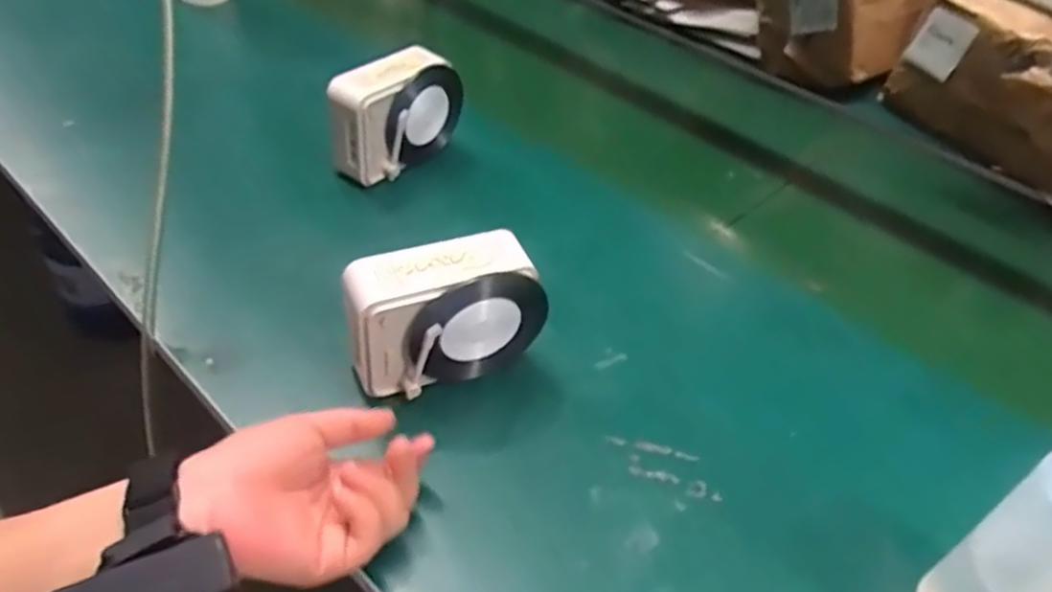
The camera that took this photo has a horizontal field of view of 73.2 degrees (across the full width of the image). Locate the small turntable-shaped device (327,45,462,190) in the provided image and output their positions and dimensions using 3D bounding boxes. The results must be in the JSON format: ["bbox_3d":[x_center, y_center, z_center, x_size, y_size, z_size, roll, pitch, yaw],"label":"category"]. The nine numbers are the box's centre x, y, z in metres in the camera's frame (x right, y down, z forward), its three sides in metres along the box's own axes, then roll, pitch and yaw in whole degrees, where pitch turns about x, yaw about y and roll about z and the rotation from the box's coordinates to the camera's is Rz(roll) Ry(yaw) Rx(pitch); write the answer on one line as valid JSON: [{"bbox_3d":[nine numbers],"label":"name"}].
[{"bbox_3d":[-0.129,-0.178,0.694,0.055,0.106,0.145,29,47,23],"label":"small turntable-shaped device"}]

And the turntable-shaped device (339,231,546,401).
[{"bbox_3d":[-0.058,0.017,0.505,0.138,0.102,0.053,-14,47,-21],"label":"turntable-shaped device"}]

